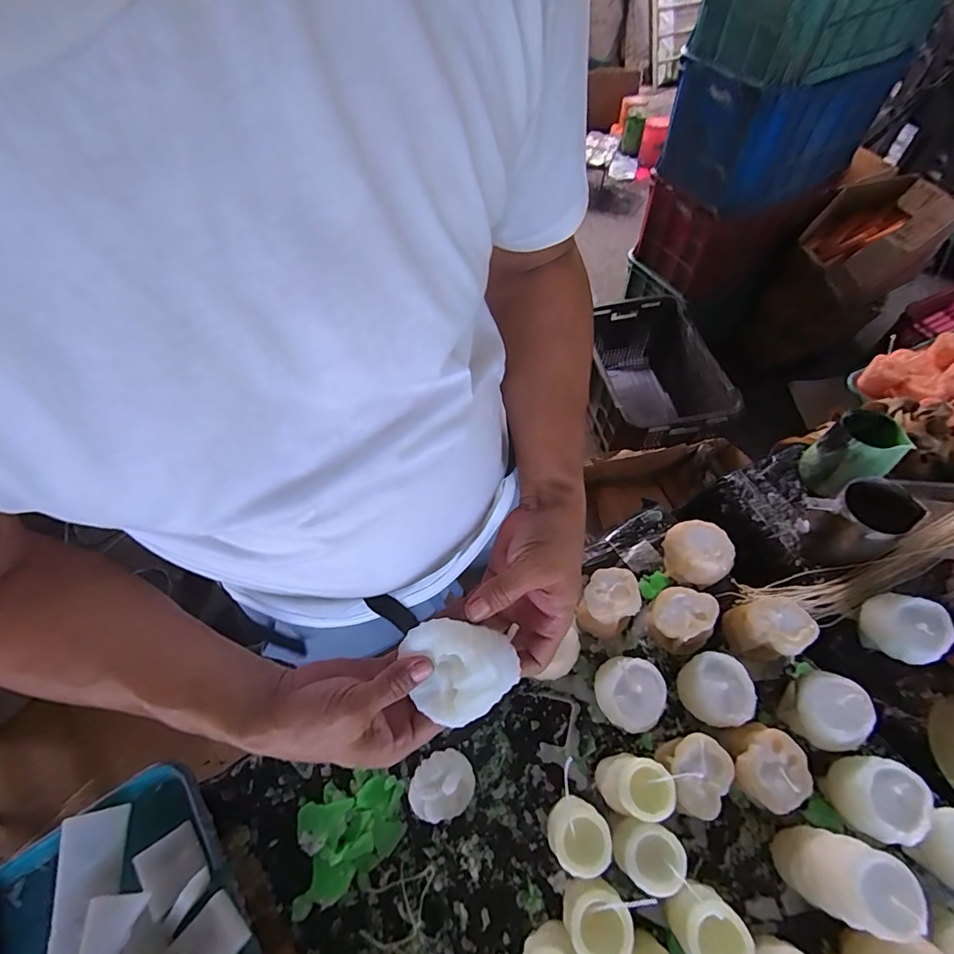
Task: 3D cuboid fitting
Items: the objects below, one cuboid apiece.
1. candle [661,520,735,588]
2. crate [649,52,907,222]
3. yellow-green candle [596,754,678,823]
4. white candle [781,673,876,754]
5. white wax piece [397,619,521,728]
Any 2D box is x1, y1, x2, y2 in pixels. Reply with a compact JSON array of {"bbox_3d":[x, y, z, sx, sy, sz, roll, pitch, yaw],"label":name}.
[{"bbox_3d":[0.287,0.106,0.622,0.072,0.087,0.084,-34,63,-16],"label":"candle"},{"bbox_3d":[0.846,-1.067,1.386,0.519,0.268,0.393,-31,62,-15],"label":"crate"},{"bbox_3d":[0.162,0.322,0.489,0.056,0.113,0.052,-1,59,2],"label":"yellow-green candle"},{"bbox_3d":[0.383,0.261,0.521,0.069,0.072,0.079,-5,59,0],"label":"white candle"},{"bbox_3d":[-0.014,0.141,0.354,0.077,0.038,0.075,-35,79,31],"label":"white wax piece"}]

